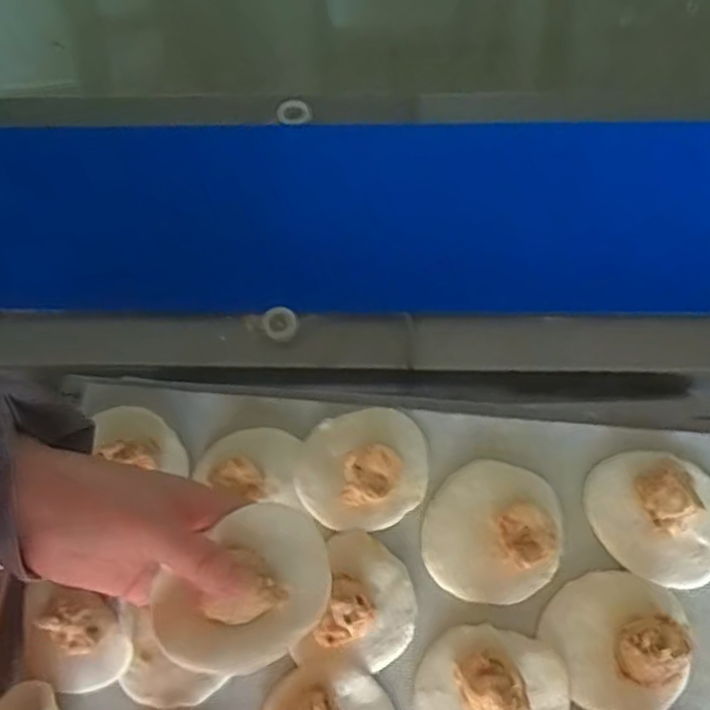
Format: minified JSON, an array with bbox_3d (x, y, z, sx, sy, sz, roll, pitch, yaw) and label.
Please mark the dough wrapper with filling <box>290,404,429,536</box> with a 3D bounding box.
[{"bbox_3d":[0.005,0.080,0.478,0.092,0.030,0.082,-16,70,-3],"label":"dough wrapper with filling"}]

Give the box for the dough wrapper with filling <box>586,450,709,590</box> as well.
[{"bbox_3d":[0.209,0.106,0.453,0.094,0.033,0.085,17,72,9],"label":"dough wrapper with filling"}]

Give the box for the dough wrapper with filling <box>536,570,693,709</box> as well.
[{"bbox_3d":[0.169,0.183,0.426,0.089,0.032,0.085,-1,70,3],"label":"dough wrapper with filling"}]

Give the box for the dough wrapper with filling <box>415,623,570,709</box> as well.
[{"bbox_3d":[0.087,0.216,0.419,0.091,0.030,0.084,-1,70,3],"label":"dough wrapper with filling"}]

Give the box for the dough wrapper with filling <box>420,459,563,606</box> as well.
[{"bbox_3d":[0.095,0.118,0.461,0.090,0.037,0.094,-1,70,3],"label":"dough wrapper with filling"}]

